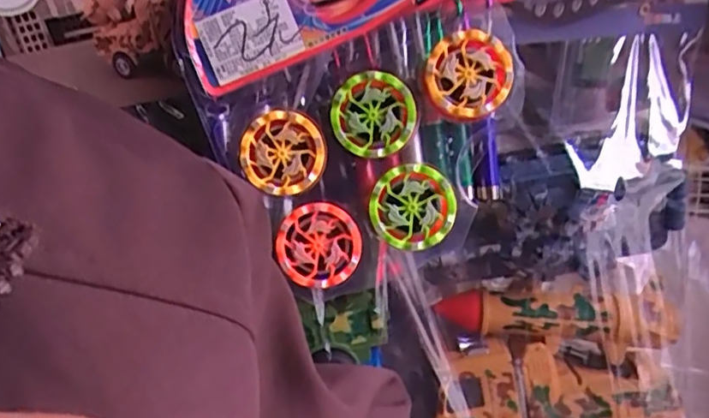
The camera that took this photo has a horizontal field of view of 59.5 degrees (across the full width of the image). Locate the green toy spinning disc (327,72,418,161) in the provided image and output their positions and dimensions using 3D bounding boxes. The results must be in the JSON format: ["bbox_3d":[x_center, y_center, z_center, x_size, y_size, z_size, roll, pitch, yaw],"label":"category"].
[{"bbox_3d":[0.009,-0.047,0.305,0.041,0.039,0.012,-6,14,7],"label":"green toy spinning disc"}]

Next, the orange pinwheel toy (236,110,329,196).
[{"bbox_3d":[-0.036,-0.028,0.310,0.042,0.042,0.006,28,7,4],"label":"orange pinwheel toy"}]

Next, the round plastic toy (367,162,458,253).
[{"bbox_3d":[0.028,-0.001,0.301,0.041,0.039,0.013,-3,14,17],"label":"round plastic toy"}]

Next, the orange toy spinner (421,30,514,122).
[{"bbox_3d":[0.054,-0.064,0.298,0.041,0.040,0.017,-6,14,7],"label":"orange toy spinner"}]

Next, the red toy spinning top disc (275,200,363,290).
[{"bbox_3d":[-0.018,0.018,0.307,0.041,0.040,0.009,-4,14,15],"label":"red toy spinning top disc"}]

